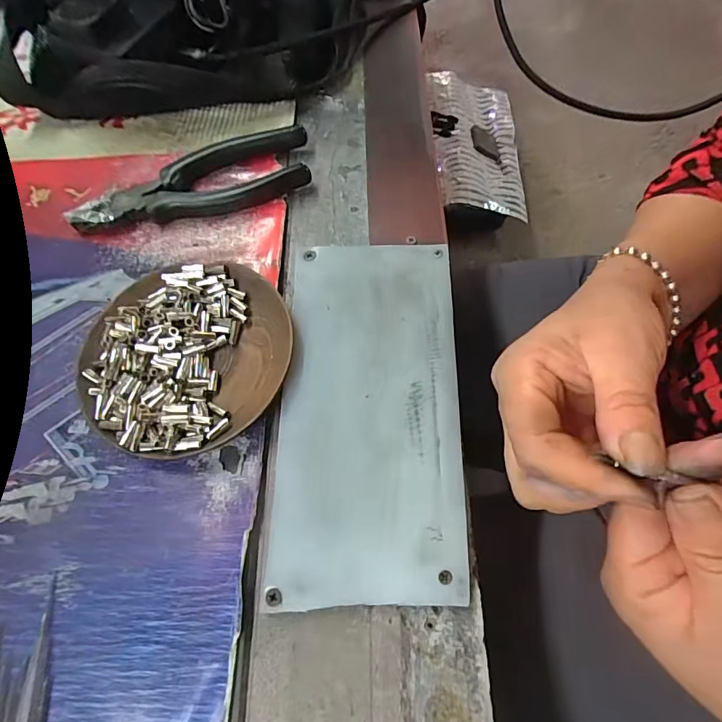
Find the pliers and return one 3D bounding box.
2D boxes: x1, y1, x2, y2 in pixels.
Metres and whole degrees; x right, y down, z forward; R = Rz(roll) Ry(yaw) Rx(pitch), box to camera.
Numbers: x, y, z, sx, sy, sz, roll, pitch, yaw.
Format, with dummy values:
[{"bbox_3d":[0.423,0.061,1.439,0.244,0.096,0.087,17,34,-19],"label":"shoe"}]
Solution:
[{"bbox_3d":[-0.114,-0.119,0.308,0.163,0.017,0.048,-20,66,-7],"label":"pliers"}]

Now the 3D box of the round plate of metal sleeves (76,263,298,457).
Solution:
[{"bbox_3d":[-0.096,-0.003,0.251,0.110,0.021,0.112,-1,65,2],"label":"round plate of metal sleeves"}]

